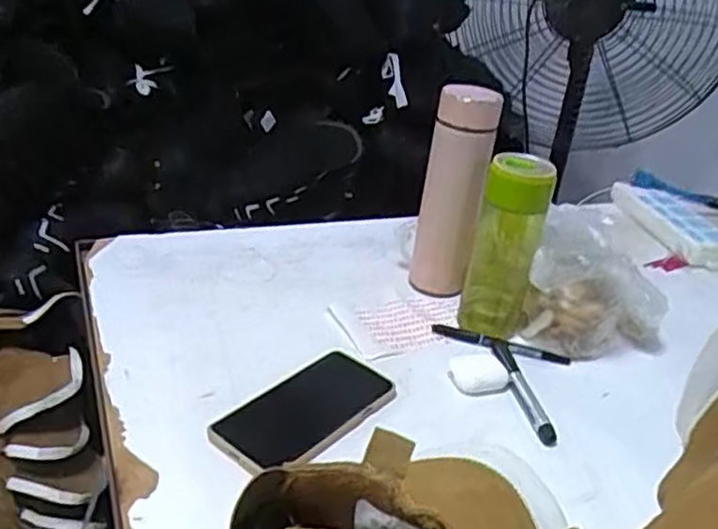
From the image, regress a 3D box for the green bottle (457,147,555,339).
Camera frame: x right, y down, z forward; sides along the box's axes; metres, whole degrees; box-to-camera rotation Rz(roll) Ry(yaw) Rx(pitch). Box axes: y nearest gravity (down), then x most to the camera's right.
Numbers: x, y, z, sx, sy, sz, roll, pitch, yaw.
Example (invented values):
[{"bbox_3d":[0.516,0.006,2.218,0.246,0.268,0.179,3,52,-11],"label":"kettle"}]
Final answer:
[{"bbox_3d":[0.150,-0.018,0.726,0.069,0.184,0.054,12,28,10],"label":"green bottle"}]

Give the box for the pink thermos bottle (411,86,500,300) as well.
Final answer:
[{"bbox_3d":[0.105,-0.079,0.789,0.070,0.228,0.071,9,28,6],"label":"pink thermos bottle"}]

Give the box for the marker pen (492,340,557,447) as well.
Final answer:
[{"bbox_3d":[0.153,0.113,0.664,0.018,0.013,0.149,2,28,-7],"label":"marker pen"}]

